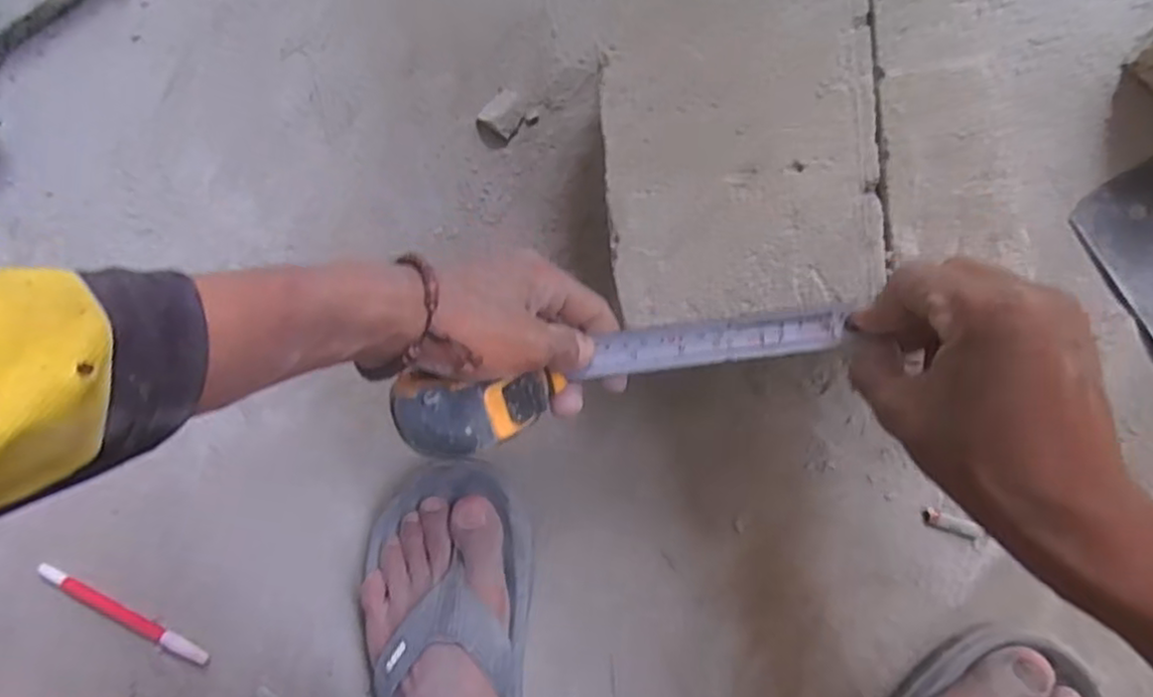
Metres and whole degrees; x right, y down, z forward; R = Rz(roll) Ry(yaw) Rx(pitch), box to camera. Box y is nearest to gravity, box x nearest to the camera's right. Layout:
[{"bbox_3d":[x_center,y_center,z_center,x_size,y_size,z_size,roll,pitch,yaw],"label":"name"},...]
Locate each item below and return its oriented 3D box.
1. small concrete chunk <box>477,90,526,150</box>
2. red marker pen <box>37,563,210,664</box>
[{"bbox_3d":[-0.052,-0.157,0.471,0.029,0.008,0.037,43,95,6],"label":"small concrete chunk"},{"bbox_3d":[-0.329,0.191,0.498,0.142,0.012,0.013,24,93,7],"label":"red marker pen"}]

